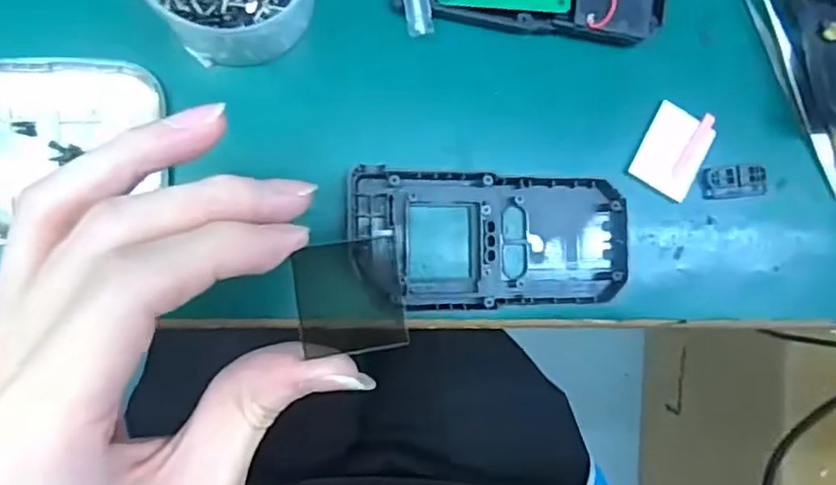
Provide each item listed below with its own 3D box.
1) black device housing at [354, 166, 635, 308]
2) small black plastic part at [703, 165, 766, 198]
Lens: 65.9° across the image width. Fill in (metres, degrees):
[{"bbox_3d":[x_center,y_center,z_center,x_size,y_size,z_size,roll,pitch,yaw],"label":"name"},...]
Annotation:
[{"bbox_3d":[0.031,0.000,0.272,0.118,0.009,0.056,2,88,-9],"label":"black device housing"},{"bbox_3d":[0.146,-0.028,0.294,0.031,0.004,0.014,-4,89,-9],"label":"small black plastic part"}]

